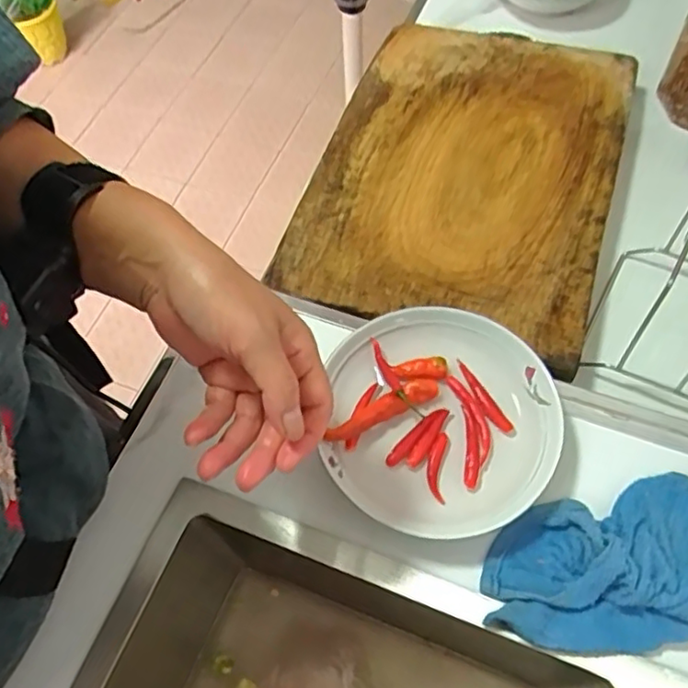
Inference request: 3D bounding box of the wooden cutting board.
[{"bbox_3d":[0.132,-0.190,0.694,0.306,0.029,0.420,15,62,12],"label":"wooden cutting board"}]

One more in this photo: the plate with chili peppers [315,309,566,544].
[{"bbox_3d":[0.072,0.055,0.467,0.164,0.027,0.170,-2,60,3],"label":"plate with chili peppers"}]

